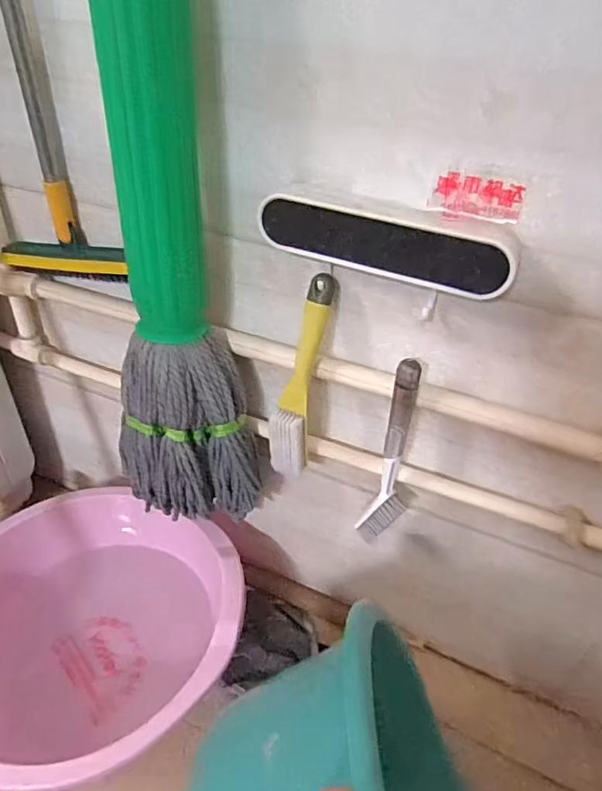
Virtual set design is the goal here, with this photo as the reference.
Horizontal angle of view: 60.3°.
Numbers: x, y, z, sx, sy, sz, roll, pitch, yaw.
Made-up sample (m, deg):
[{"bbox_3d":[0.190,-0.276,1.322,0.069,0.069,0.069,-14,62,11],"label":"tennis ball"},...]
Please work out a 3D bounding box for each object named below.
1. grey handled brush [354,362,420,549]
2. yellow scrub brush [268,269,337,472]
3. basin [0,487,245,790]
[{"bbox_3d":[0.099,0.069,0.558,0.048,0.230,0.046,13,39,11],"label":"grey handled brush"},{"bbox_3d":[0.000,-0.014,0.548,0.039,0.223,0.033,17,19,15],"label":"yellow scrub brush"},{"bbox_3d":[-0.284,0.309,0.727,0.367,0.199,0.351,2,39,-2],"label":"basin"}]

